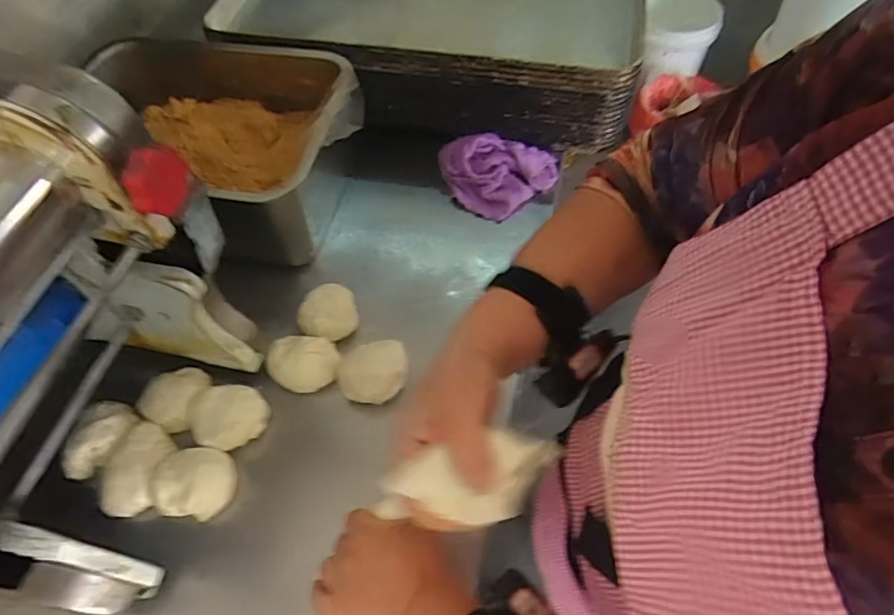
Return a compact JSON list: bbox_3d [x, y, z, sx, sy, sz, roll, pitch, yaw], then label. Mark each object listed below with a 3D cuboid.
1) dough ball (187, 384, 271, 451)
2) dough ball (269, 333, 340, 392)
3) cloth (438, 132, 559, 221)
[{"bbox_3d":[-0.229,0.111,0.563,0.076,0.041,0.067,3,57,5],"label":"dough ball"},{"bbox_3d":[-0.160,0.058,0.594,0.079,0.035,0.057,8,57,8],"label":"dough ball"},{"bbox_3d":[0.078,-0.195,0.758,0.156,0.041,0.135,-20,58,-10],"label":"cloth"}]

